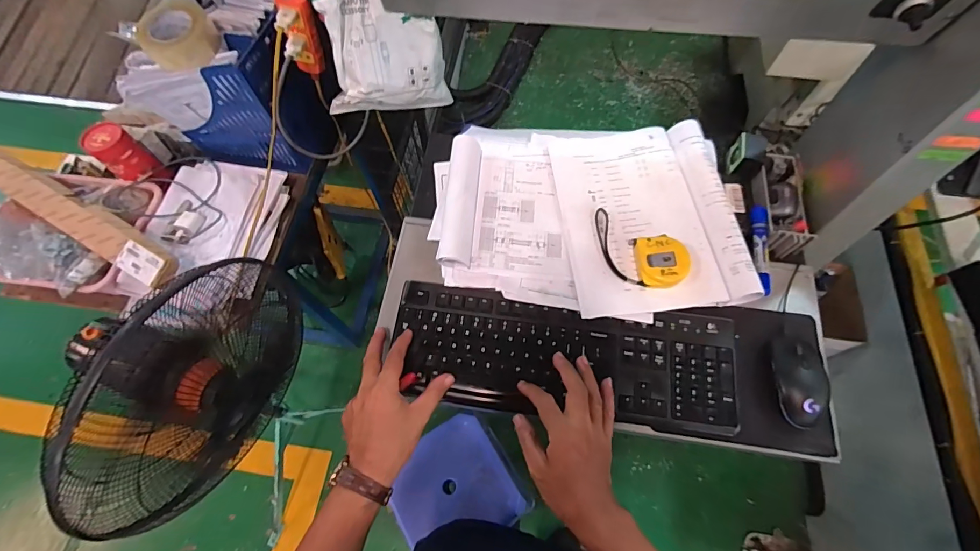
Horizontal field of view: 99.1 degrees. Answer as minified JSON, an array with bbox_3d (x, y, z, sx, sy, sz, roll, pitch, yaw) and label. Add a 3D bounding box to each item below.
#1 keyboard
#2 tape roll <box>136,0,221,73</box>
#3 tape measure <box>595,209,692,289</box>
[{"bbox_3d":[0.093,0.106,0.549,0.437,0.023,0.150,8,66,5],"label":"keyboard"},{"bbox_3d":[-0.594,-0.460,0.795,0.127,0.063,0.131,0,66,1],"label":"tape roll"},{"bbox_3d":[0.200,-0.035,0.574,0.140,0.034,0.079,31,70,13],"label":"tape measure"}]

